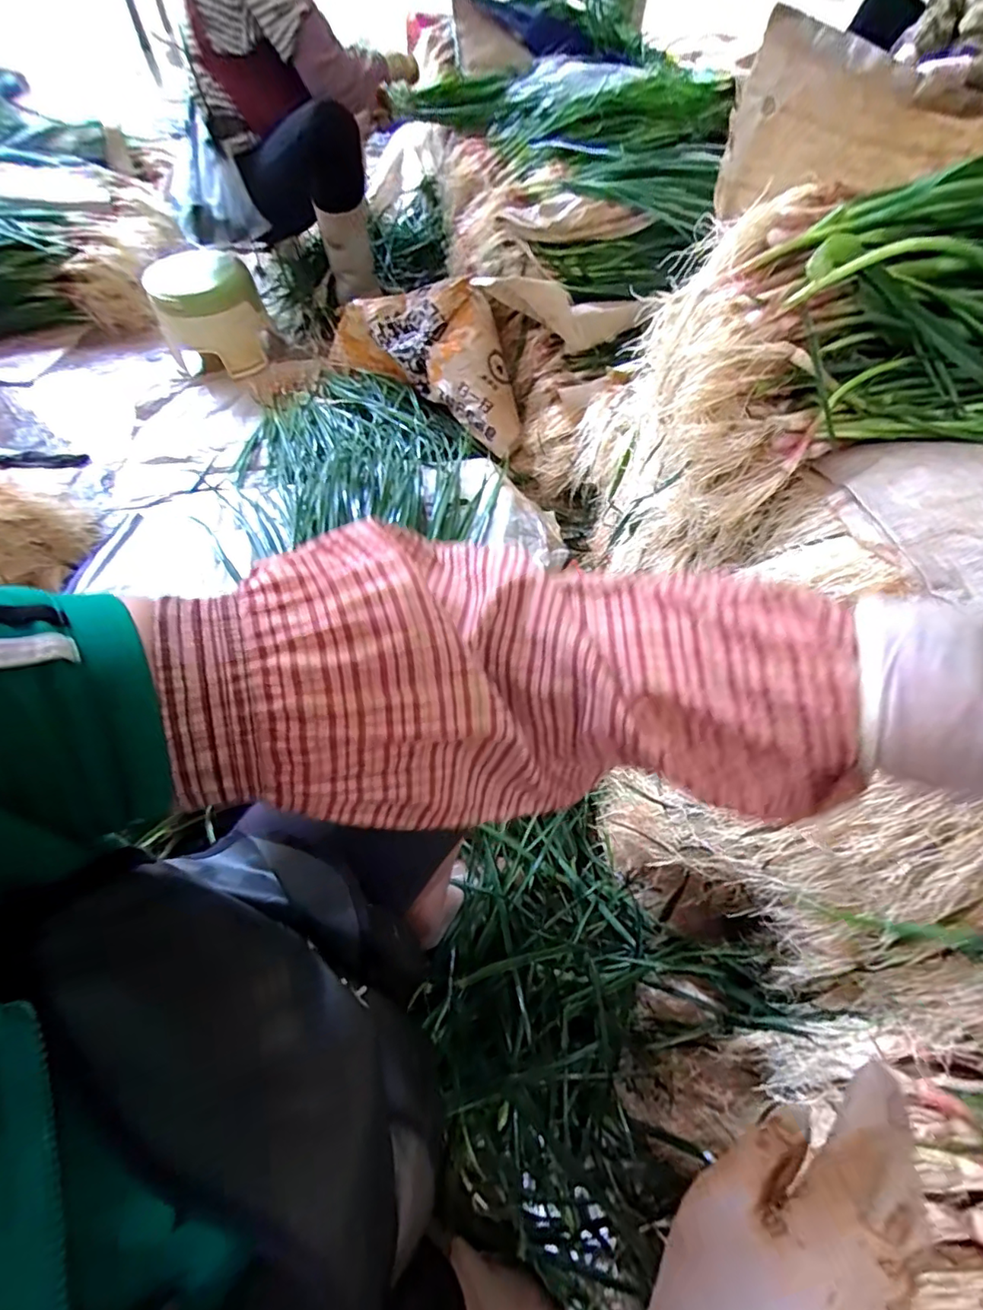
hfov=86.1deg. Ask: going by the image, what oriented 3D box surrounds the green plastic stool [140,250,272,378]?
[{"bbox_3d":[-0.663,-0.803,1.235,0.232,0.196,0.238,-22,62,-14],"label":"green plastic stool"}]

